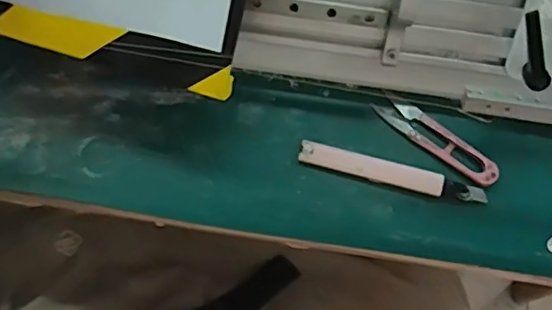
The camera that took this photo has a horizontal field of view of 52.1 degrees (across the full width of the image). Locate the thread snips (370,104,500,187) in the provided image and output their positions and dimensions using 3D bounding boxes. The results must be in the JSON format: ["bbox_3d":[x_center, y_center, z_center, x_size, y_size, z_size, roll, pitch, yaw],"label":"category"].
[{"bbox_3d":[0.117,-0.012,0.411,0.097,0.011,0.023,37,78,9],"label":"thread snips"}]

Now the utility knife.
[{"bbox_3d":[0.082,0.013,0.401,0.132,0.008,0.015,15,75,4],"label":"utility knife"}]

